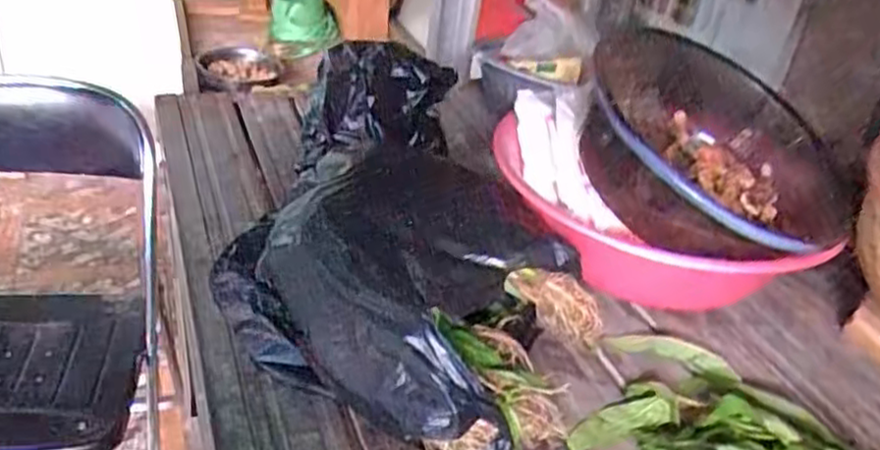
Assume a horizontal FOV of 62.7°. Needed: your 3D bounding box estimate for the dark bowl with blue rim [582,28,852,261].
[{"bbox_3d":[0.279,-0.095,0.762,0.238,0.133,0.225,13,32,10],"label":"dark bowl with blue rim"}]

